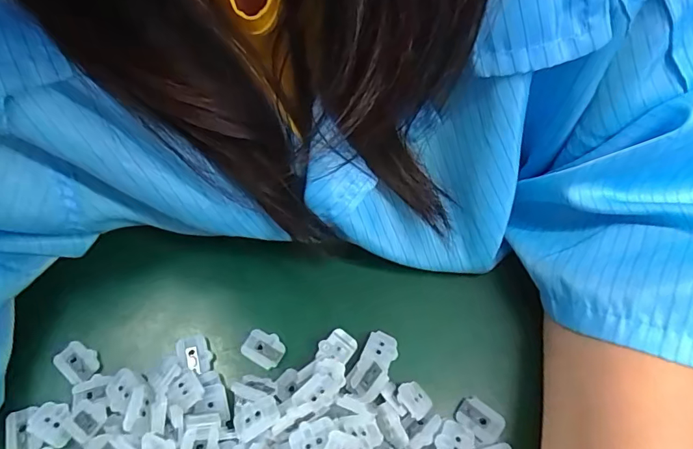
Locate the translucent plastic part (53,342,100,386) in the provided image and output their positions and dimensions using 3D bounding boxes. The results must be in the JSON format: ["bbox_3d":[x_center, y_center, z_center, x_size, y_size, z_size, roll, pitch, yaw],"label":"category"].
[{"bbox_3d":[-0.144,0.074,0.241,0.020,0.005,0.017,36,69,16],"label":"translucent plastic part"}]

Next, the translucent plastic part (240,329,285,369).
[{"bbox_3d":[-0.045,0.067,0.244,0.022,0.004,0.017,26,67,12],"label":"translucent plastic part"}]

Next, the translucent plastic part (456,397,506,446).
[{"bbox_3d":[0.067,0.099,0.227,0.022,0.006,0.017,36,69,16],"label":"translucent plastic part"}]

